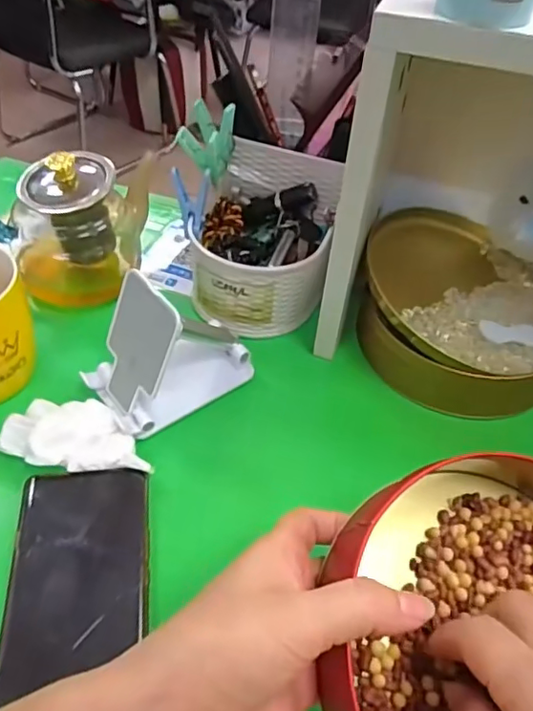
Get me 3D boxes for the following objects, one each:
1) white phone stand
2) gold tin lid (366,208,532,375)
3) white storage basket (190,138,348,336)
[{"bbox_3d":[-0.068,-0.011,0.397,0.107,0.093,0.062,-30,55,-30],"label":"white phone stand"},{"bbox_3d":[0.155,-0.056,0.453,0.163,0.023,0.164,8,49,-10],"label":"gold tin lid"},{"bbox_3d":[-0.003,-0.095,0.473,0.110,0.103,0.130,14,46,8],"label":"white storage basket"}]

